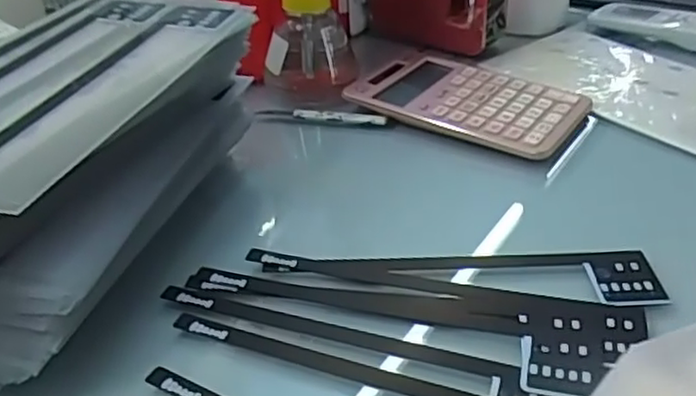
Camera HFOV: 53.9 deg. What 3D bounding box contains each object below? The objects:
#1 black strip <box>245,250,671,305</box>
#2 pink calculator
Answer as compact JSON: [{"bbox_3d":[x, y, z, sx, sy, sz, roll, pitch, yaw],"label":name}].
[{"bbox_3d":[0.058,0.037,0.400,0.232,0.007,0.040,4,34,8],"label":"black strip"},{"bbox_3d":[0.098,-0.082,0.556,0.175,0.010,0.108,23,39,32],"label":"pink calculator"}]

